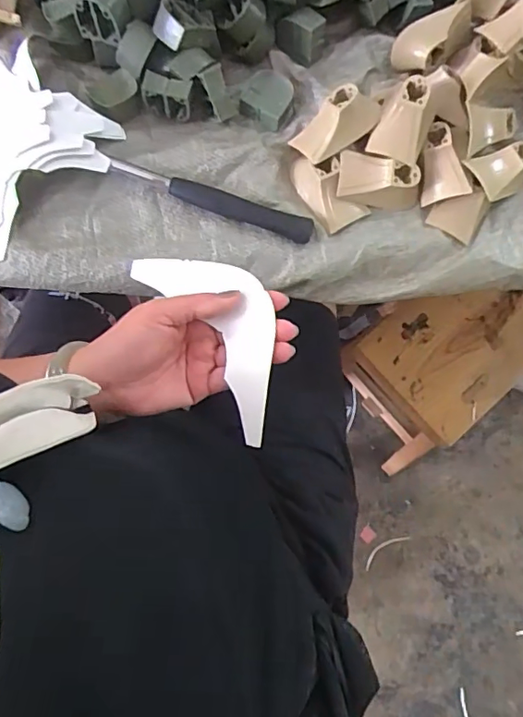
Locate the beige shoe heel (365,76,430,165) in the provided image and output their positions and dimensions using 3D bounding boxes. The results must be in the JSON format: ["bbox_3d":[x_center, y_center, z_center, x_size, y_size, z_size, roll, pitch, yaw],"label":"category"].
[{"bbox_3d":[0.128,-0.212,0.468,0.044,0.035,0.065,24,76,4],"label":"beige shoe heel"}]

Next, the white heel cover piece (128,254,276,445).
[{"bbox_3d":[-0.026,-0.023,0.375,0.067,0.025,0.158,-30,74,-9],"label":"white heel cover piece"}]

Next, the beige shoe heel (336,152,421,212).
[{"bbox_3d":[0.109,-0.165,0.489,0.077,0.040,0.041,5,75,-1],"label":"beige shoe heel"}]

